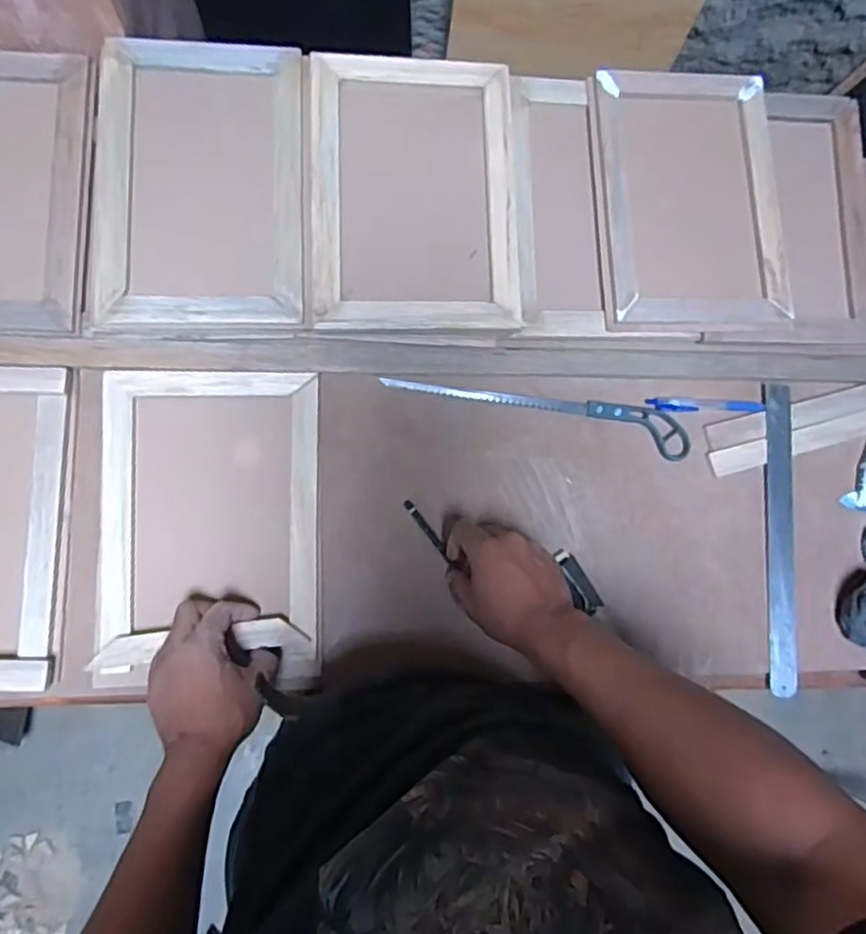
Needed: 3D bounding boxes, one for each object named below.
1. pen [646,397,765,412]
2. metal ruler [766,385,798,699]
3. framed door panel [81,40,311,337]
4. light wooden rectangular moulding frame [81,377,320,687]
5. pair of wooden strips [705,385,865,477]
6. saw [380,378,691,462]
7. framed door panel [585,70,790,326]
[{"bbox_3d":[0.301,-0.067,0.707,0.138,0.011,0.013,1,85,-7],"label":"pen"},{"bbox_3d":[0.371,0.074,0.694,0.030,0.008,0.321,2,84,-4],"label":"metal ruler"},{"bbox_3d":[-0.233,-0.287,0.650,0.202,0.032,0.303,0,85,-7],"label":"framed door panel"},{"bbox_3d":[-0.212,0.054,0.625,0.200,0.029,0.294,-1,85,-7],"label":"light wooden rectangular moulding frame"},{"bbox_3d":[0.398,-0.043,0.712,0.211,0.010,0.054,-15,87,-8],"label":"pair of wooden strips"},{"bbox_3d":[0.116,-0.067,0.689,0.324,0.011,0.047,14,83,-6],"label":"saw"},{"bbox_3d":[0.279,-0.295,0.715,0.197,0.023,0.288,-1,85,-7],"label":"framed door panel"}]

